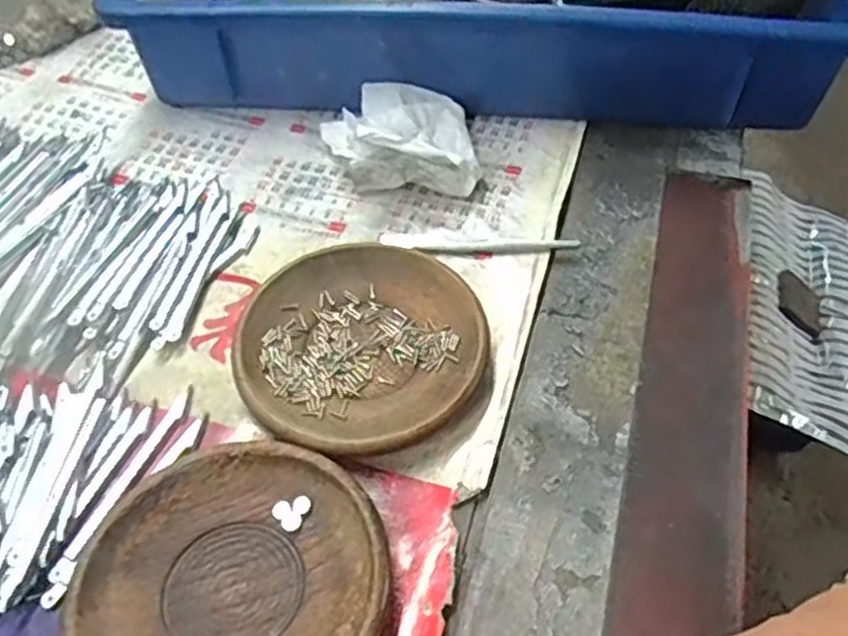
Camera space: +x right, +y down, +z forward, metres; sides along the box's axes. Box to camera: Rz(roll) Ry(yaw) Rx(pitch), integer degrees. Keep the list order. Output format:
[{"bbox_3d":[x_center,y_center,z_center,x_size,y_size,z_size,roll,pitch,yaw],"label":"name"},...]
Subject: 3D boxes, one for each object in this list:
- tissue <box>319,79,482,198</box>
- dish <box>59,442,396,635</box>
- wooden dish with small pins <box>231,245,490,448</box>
[{"bbox_3d":[-0.013,-0.110,0.430,0.088,0.036,0.072,2,53,0],"label":"tissue"},{"bbox_3d":[-0.071,0.101,0.282,0.113,0.015,0.107,1,53,-1],"label":"dish"},{"bbox_3d":[-0.030,0.011,0.350,0.111,0.015,0.109,1,53,-1],"label":"wooden dish with small pins"}]

